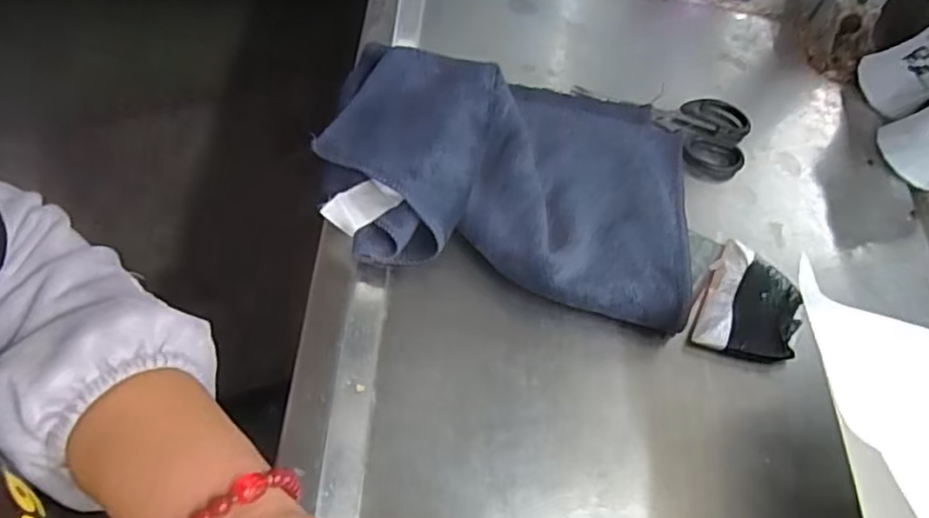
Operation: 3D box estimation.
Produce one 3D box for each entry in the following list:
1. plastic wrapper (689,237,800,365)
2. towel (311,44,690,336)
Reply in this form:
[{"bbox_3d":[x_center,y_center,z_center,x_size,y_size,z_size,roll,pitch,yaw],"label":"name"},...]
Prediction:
[{"bbox_3d":[0.182,0.027,0.415,0.059,0.007,0.085,22,60,8],"label":"plastic wrapper"},{"bbox_3d":[0.028,-0.068,0.425,0.240,0.046,0.182,13,59,3],"label":"towel"}]

